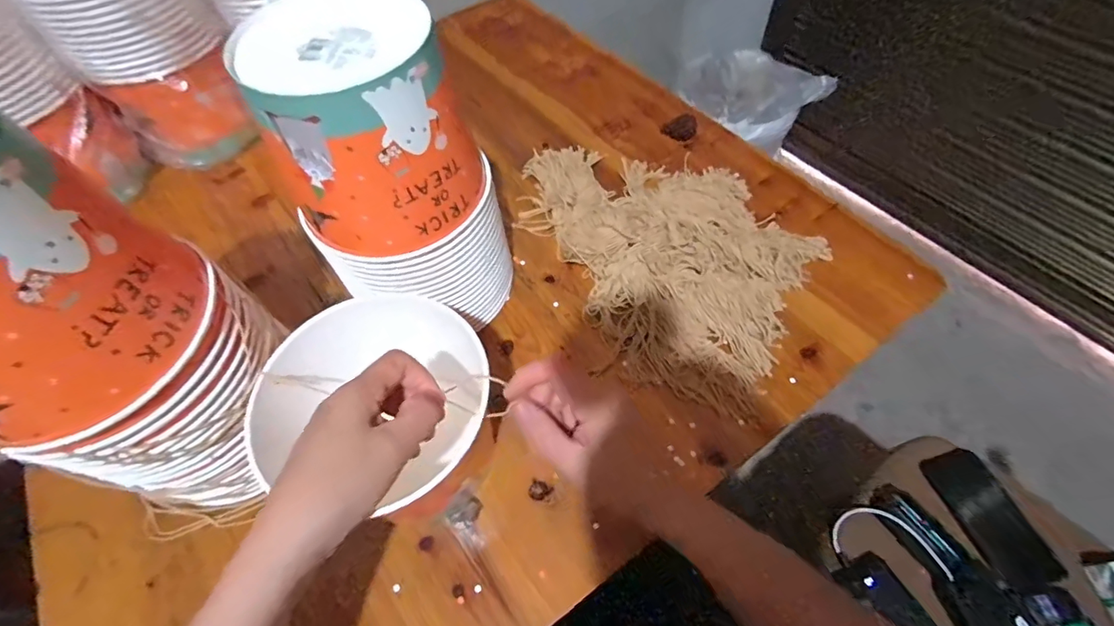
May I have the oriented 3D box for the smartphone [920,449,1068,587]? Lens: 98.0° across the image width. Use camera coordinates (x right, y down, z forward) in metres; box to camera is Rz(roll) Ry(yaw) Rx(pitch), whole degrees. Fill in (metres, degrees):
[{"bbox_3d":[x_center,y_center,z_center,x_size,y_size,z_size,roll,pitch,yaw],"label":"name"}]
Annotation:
[{"bbox_3d":[0.587,0.275,0.657,0.084,0.011,0.173,-20,63,-3],"label":"smartphone"}]

